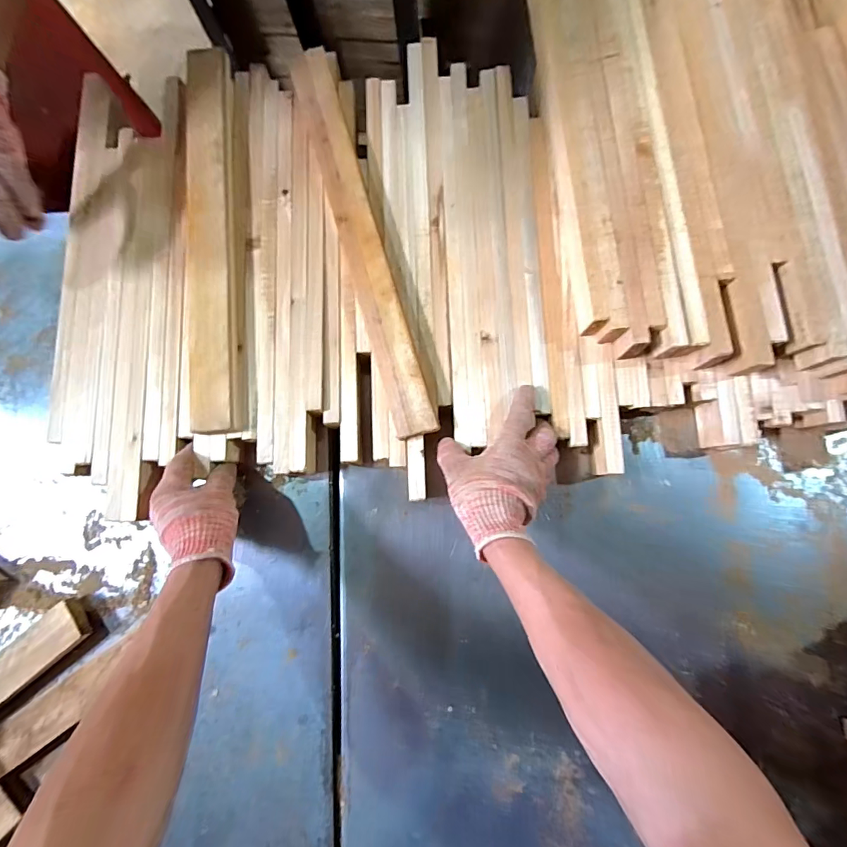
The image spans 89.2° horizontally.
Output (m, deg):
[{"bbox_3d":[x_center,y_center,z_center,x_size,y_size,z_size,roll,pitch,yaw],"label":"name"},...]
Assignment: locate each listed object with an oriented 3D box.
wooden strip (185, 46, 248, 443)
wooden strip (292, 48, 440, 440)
[{"bbox_3d":[-0.258,-0.227,0.521,0.059,0.027,0.480,-6,83,2],"label":"wooden strip"},{"bbox_3d":[-0.078,-0.228,0.519,0.048,0.024,0.505,-17,83,0],"label":"wooden strip"}]

